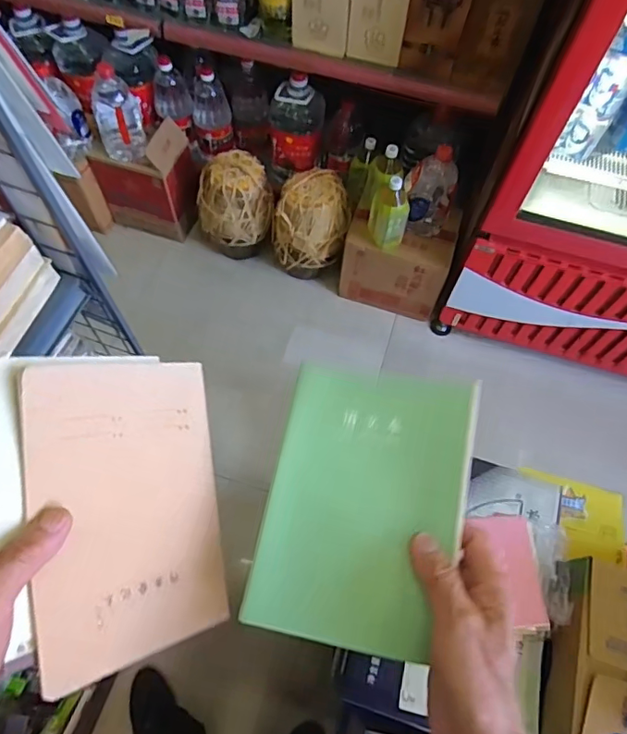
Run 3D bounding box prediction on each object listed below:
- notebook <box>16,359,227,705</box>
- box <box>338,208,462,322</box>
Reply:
[{"bbox_3d":[-0.126,0.099,0.368,0.139,0.009,0.199,-1,82,-48],"label":"notebook"},{"bbox_3d":[0.258,-0.338,1.570,0.294,0.302,0.218,17,64,6],"label":"box"}]

